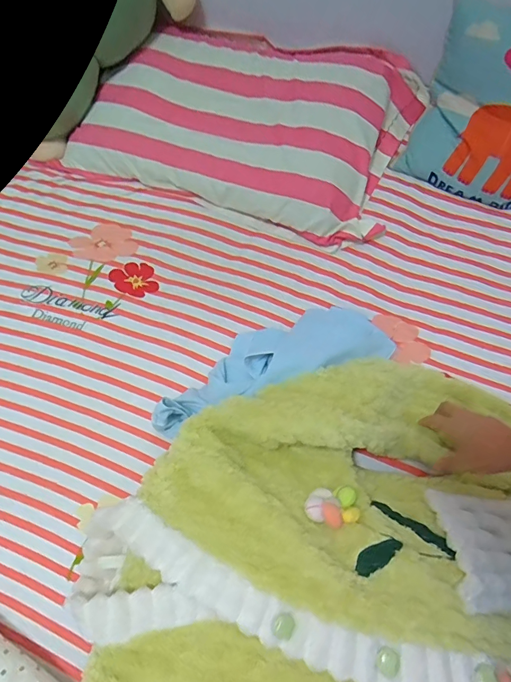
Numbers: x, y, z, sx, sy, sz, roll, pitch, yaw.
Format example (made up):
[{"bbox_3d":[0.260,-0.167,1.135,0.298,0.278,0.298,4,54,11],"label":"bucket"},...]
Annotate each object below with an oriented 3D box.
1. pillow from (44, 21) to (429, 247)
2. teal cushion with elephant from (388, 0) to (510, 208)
[{"bbox_3d":[-0.029,-0.473,0.897,0.682,0.125,0.407,20,69,11],"label":"pillow"},{"bbox_3d":[0.483,-0.423,0.790,0.335,0.301,0.118,27,31,17],"label":"teal cushion with elephant"}]

